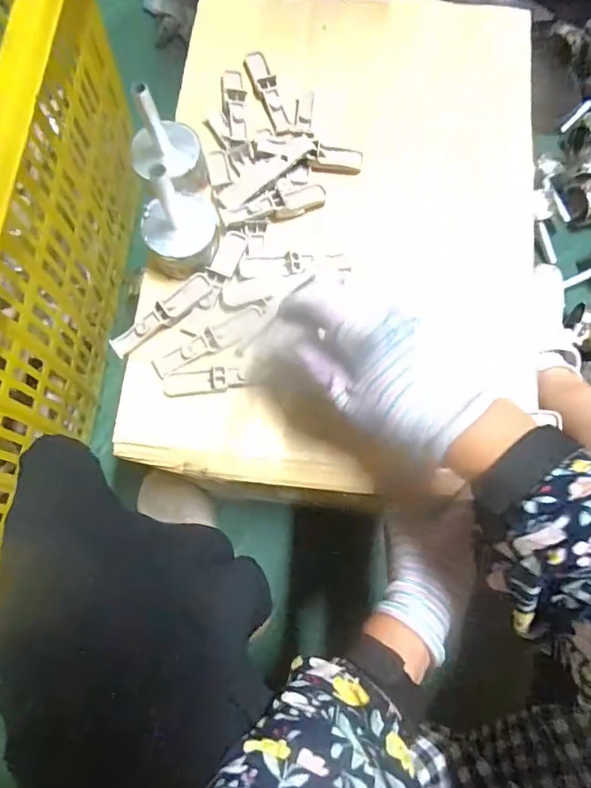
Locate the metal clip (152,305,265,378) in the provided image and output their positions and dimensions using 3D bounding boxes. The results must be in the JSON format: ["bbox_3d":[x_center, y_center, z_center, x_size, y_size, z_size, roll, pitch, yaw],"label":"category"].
[{"bbox_3d":[-0.073,-0.046,0.445,0.101,0.014,0.021,-30,76,-6],"label":"metal clip"}]

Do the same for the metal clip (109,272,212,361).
[{"bbox_3d":[-0.114,-0.067,0.449,0.098,0.017,0.019,-41,77,-9],"label":"metal clip"}]

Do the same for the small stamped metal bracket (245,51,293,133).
[{"bbox_3d":[-0.028,-0.299,0.512,0.023,0.008,0.097,-17,75,-3],"label":"small stamped metal bracket"}]

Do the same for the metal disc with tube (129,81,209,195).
[{"bbox_3d":[-0.111,-0.215,0.444,0.060,0.096,0.057,26,77,8],"label":"metal disc with tube"}]

